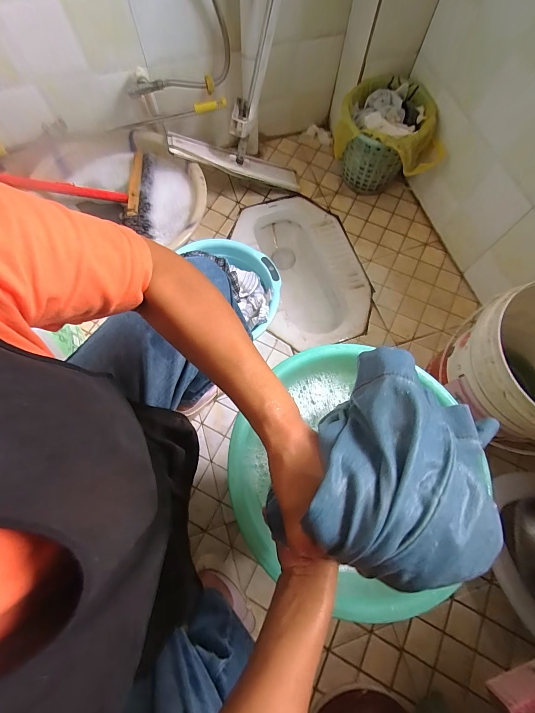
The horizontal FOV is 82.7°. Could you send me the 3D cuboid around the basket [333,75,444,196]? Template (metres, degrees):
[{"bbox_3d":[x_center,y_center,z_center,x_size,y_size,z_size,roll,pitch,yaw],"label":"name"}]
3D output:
[{"bbox_3d":[0.373,-0.713,1.003,0.310,0.205,0.312,-3,74,-4],"label":"basket"}]

